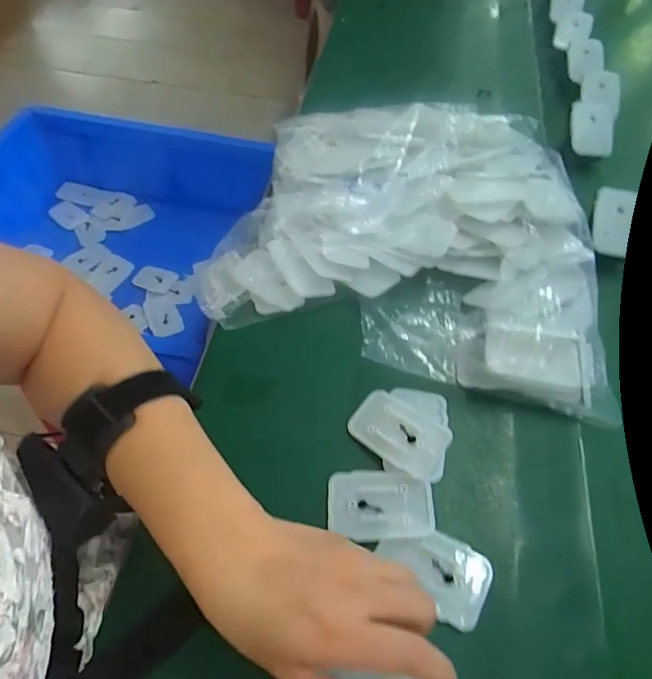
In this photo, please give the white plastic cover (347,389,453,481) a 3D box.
[{"bbox_3d":[0.053,0.067,0.352,0.071,0.006,0.044,33,71,28],"label":"white plastic cover"}]

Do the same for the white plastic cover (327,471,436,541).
[{"bbox_3d":[0.037,0.112,0.328,0.069,0.009,0.045,1,58,1],"label":"white plastic cover"}]

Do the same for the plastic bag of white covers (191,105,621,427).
[{"bbox_3d":[0.064,-0.100,0.431,0.333,0.069,0.301,6,58,4],"label":"plastic bag of white covers"}]

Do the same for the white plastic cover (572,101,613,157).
[{"bbox_3d":[0.294,-0.230,0.538,0.047,0.011,0.059,8,83,-5],"label":"white plastic cover"}]

